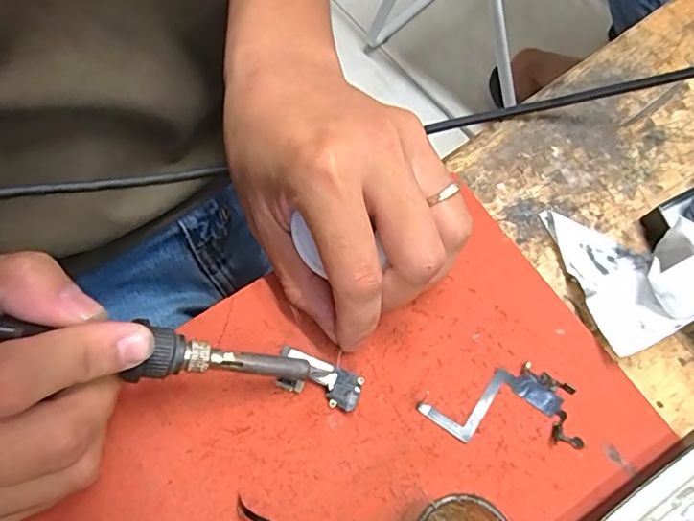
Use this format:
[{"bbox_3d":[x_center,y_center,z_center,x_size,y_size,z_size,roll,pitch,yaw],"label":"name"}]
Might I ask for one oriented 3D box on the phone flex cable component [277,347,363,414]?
[{"bbox_3d":[-0.013,0.054,0.241,0.039,0.006,0.018,20,70,5],"label":"phone flex cable component"}]

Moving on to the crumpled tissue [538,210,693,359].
[{"bbox_3d":[0.139,0.001,0.257,0.051,0.033,0.076,-14,70,-7],"label":"crumpled tissue"}]

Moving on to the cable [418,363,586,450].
[{"bbox_3d":[0.069,0.065,0.242,0.070,0.004,0.033,3,69,-1],"label":"cable"}]

